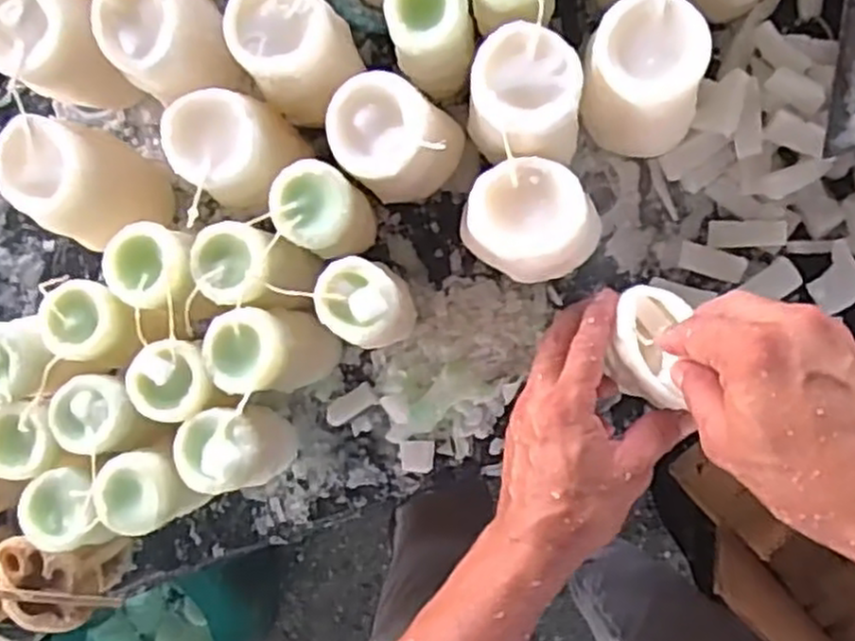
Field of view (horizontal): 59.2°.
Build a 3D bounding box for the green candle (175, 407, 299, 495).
[{"bbox_3d":[-0.123,0.080,0.503,0.049,0.109,0.055,-4,91,8],"label":"green candle"}]

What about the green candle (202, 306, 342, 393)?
[{"bbox_3d":[-0.100,0.019,0.497,0.062,0.096,0.056,4,92,7],"label":"green candle"}]

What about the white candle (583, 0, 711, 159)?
[{"bbox_3d":[0.130,-0.146,0.453,0.070,0.068,0.084,3,92,7],"label":"white candle"}]

